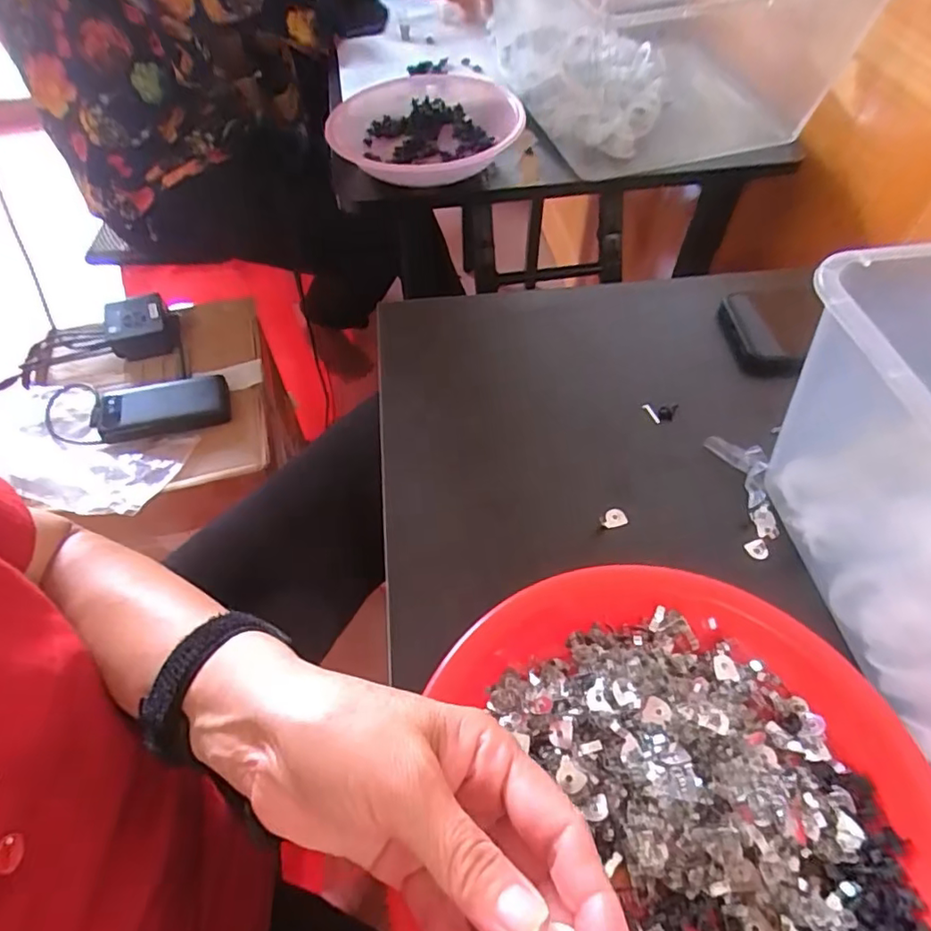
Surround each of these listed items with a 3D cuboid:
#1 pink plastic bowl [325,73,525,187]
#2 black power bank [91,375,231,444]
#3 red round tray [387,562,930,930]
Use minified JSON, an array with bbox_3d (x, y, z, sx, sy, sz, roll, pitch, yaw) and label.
[{"bbox_3d":[-0.036,-0.334,0.568,0.170,0.043,0.182,-1,56,1],"label":"pink plastic bowl"},{"bbox_3d":[-0.382,-0.071,0.722,0.157,0.023,0.072,-13,56,-7],"label":"black power bank"},{"bbox_3d":[0.093,0.156,0.247,0.220,0.020,0.228,-1,56,1],"label":"red round tray"}]

